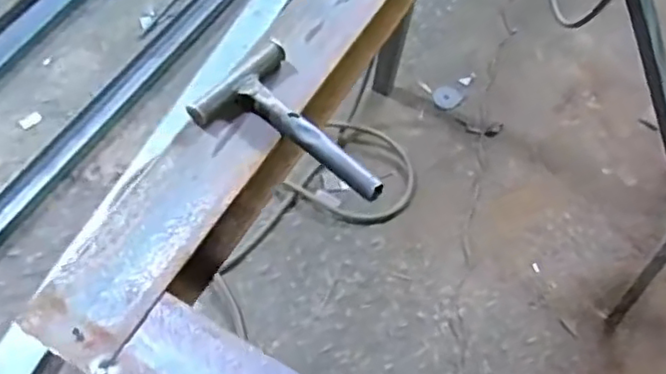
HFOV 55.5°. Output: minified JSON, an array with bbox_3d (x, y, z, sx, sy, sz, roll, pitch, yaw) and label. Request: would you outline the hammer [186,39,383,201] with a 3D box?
[{"bbox_3d":[-0.034,-0.061,0.696,0.217,0.023,0.129,39,66,17],"label":"hammer"}]

